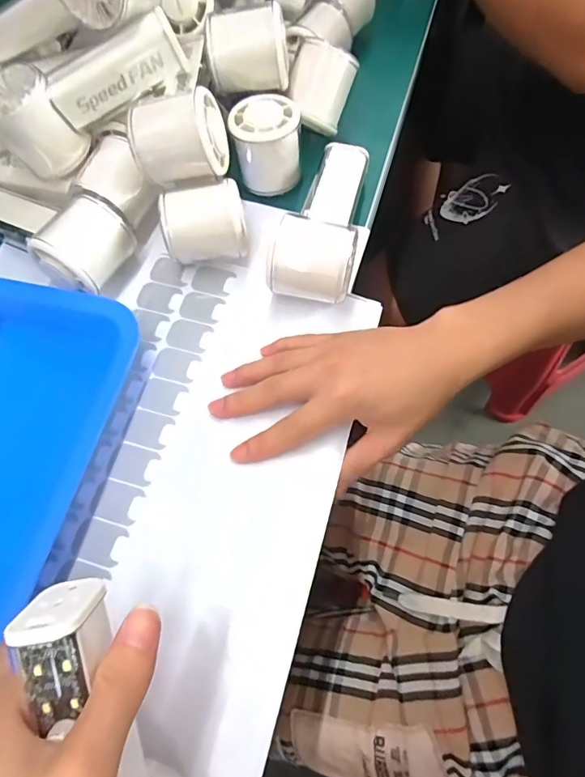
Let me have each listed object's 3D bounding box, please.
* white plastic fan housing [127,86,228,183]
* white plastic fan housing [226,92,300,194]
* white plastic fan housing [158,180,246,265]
[{"bbox_3d":[-0.082,-0.186,0.345,0.063,0.056,0.055,-2,45,16],"label":"white plastic fan housing"},{"bbox_3d":[-0.021,-0.202,0.387,0.056,0.053,0.055,-3,66,1],"label":"white plastic fan housing"},{"bbox_3d":[-0.069,-0.129,0.369,0.061,0.048,0.041,-5,66,0],"label":"white plastic fan housing"}]

